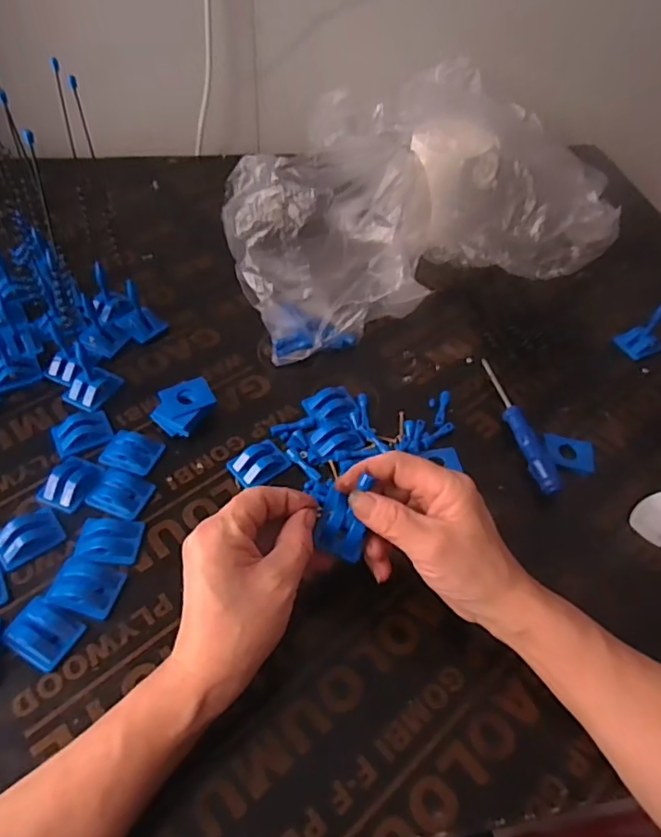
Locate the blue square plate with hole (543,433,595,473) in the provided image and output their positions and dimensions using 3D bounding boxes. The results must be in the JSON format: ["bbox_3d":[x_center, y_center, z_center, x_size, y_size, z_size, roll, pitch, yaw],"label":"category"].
[{"bbox_3d":[0.207,0.029,0.490,0.041,0.004,0.036,10,51,4],"label":"blue square plate with hole"}]

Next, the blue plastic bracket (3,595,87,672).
[{"bbox_3d":[-0.187,0.139,0.369,0.042,0.011,0.034,26,54,16],"label":"blue plastic bracket"}]

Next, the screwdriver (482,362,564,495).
[{"bbox_3d":[0.166,0.001,0.501,0.019,0.017,0.149,-8,52,-10],"label":"screwdriver"}]

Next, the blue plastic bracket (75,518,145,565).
[{"bbox_3d":[-0.162,0.088,0.415,0.042,0.009,0.035,4,51,0],"label":"blue plastic bracket"}]

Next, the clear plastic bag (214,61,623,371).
[{"bbox_3d":[0.093,-0.229,0.599,0.415,0.146,0.202,-23,56,-20],"label":"clear plastic bag"}]

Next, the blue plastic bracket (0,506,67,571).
[{"bbox_3d":[-0.219,0.086,0.410,0.043,0.007,0.035,-28,58,-23],"label":"blue plastic bracket"}]

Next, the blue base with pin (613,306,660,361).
[{"bbox_3d":[0.318,-0.092,0.568,0.034,0.051,0.036,-14,53,-14],"label":"blue base with pin"}]

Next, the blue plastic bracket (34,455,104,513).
[{"bbox_3d":[-0.201,0.049,0.437,0.033,0.009,0.044,19,53,11],"label":"blue plastic bracket"}]

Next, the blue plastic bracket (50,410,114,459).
[{"bbox_3d":[-0.208,0.011,0.474,0.045,0.008,0.040,-21,55,-19],"label":"blue plastic bracket"}]

